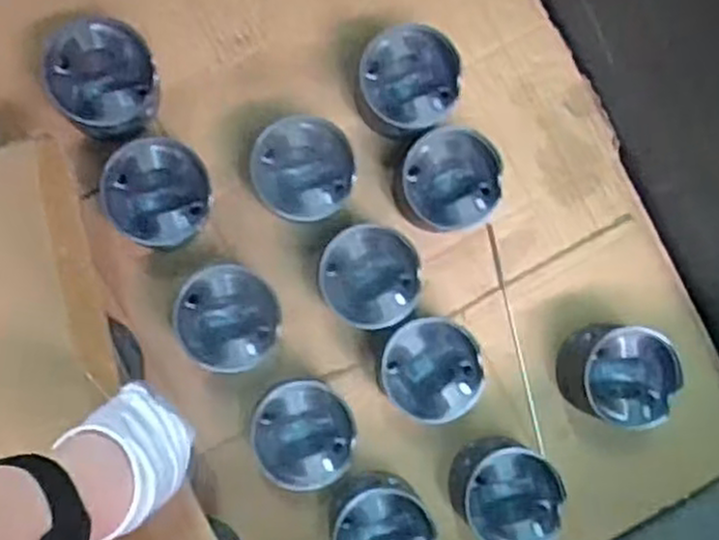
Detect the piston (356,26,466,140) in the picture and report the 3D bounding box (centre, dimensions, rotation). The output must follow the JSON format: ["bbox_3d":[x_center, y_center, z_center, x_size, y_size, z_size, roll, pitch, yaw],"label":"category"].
[{"bbox_3d":[0.043,-0.165,0.680,0.086,0.064,0.083,0,88,-5],"label":"piston"}]

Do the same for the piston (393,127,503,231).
[{"bbox_3d":[0.079,-0.078,0.691,0.088,0.075,0.084,0,88,-5],"label":"piston"}]

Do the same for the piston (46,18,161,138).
[{"bbox_3d":[-0.216,-0.160,0.660,0.086,0.072,0.095,-32,91,-5],"label":"piston"}]

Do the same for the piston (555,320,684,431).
[{"bbox_3d":[0.235,0.095,0.707,0.087,0.079,0.085,0,88,-5],"label":"piston"}]

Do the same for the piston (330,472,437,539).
[{"bbox_3d":[0.018,0.231,0.684,0.090,0.075,0.099,-22,90,-5],"label":"piston"}]

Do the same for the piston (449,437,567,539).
[{"bbox_3d":[0.131,0.201,0.697,0.089,0.074,0.087,0,88,-5],"label":"piston"}]

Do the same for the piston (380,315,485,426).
[{"bbox_3d":[0.062,0.086,0.696,0.089,0.074,0.089,0,88,-5],"label":"piston"}]

